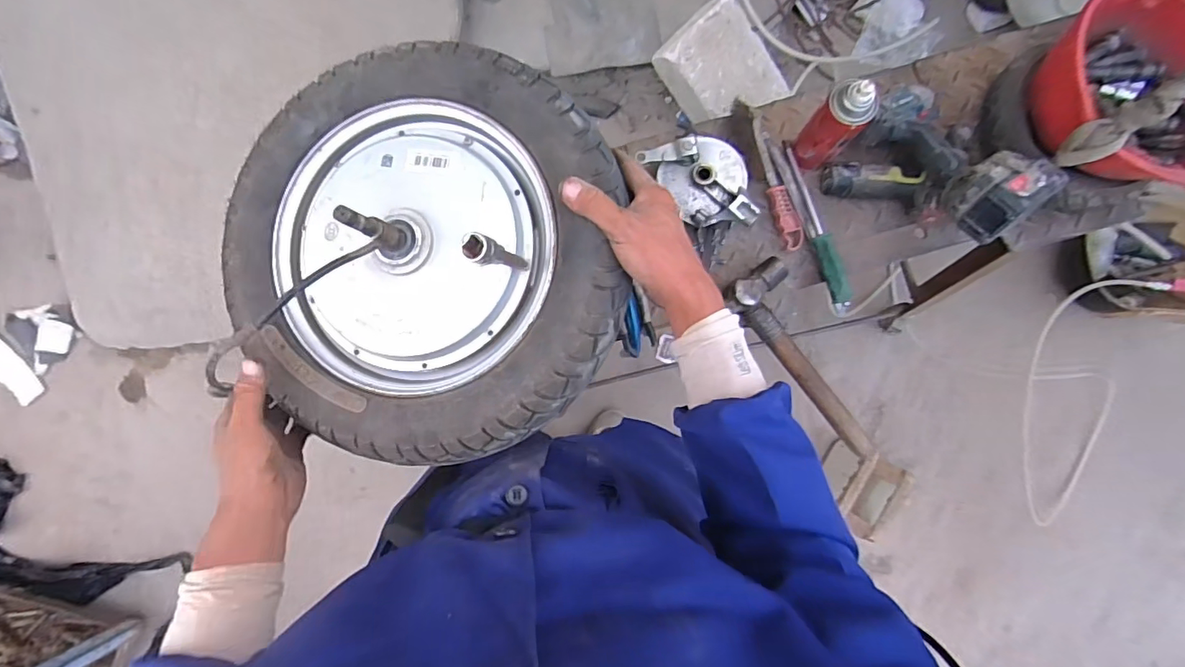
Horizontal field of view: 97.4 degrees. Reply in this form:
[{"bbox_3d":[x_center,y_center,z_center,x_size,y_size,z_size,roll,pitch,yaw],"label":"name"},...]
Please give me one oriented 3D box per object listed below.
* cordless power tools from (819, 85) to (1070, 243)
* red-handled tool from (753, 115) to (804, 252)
[{"bbox_3d":[0.467,-0.226,0.696,0.242,0.118,0.174,36,87,2],"label":"cordless power tools"},{"bbox_3d":[0.269,-0.221,0.759,0.033,0.016,0.202,-15,86,-1],"label":"red-handled tool"}]

